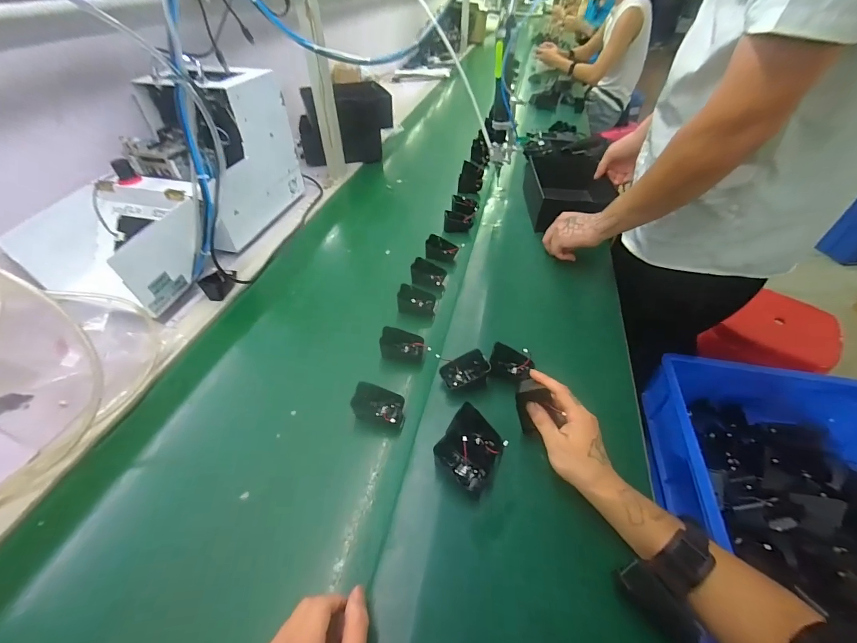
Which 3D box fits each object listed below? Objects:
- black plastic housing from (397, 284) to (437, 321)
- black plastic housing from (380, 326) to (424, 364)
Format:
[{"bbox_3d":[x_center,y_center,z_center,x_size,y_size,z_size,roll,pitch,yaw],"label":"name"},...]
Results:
[{"bbox_3d":[-0.021,-0.037,0.649,0.066,0.034,0.044,8,46,8],"label":"black plastic housing"},{"bbox_3d":[-0.040,0.037,0.576,0.070,0.032,0.039,7,45,8],"label":"black plastic housing"}]

